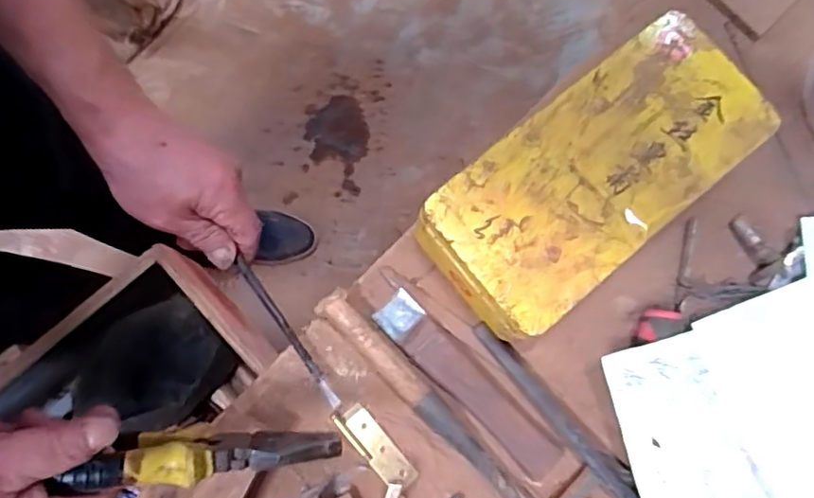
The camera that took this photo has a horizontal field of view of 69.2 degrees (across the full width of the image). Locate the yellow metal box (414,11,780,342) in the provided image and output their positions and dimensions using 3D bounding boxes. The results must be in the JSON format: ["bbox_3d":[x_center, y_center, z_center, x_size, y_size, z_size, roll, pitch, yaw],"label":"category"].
[{"bbox_3d":[0.128,-0.048,0.413,0.240,0.073,0.110,-38,82,-8],"label":"yellow metal box"}]

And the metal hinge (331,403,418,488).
[{"bbox_3d":[-0.022,0.135,0.407,0.021,0.005,0.068,-42,83,-9],"label":"metal hinge"}]

